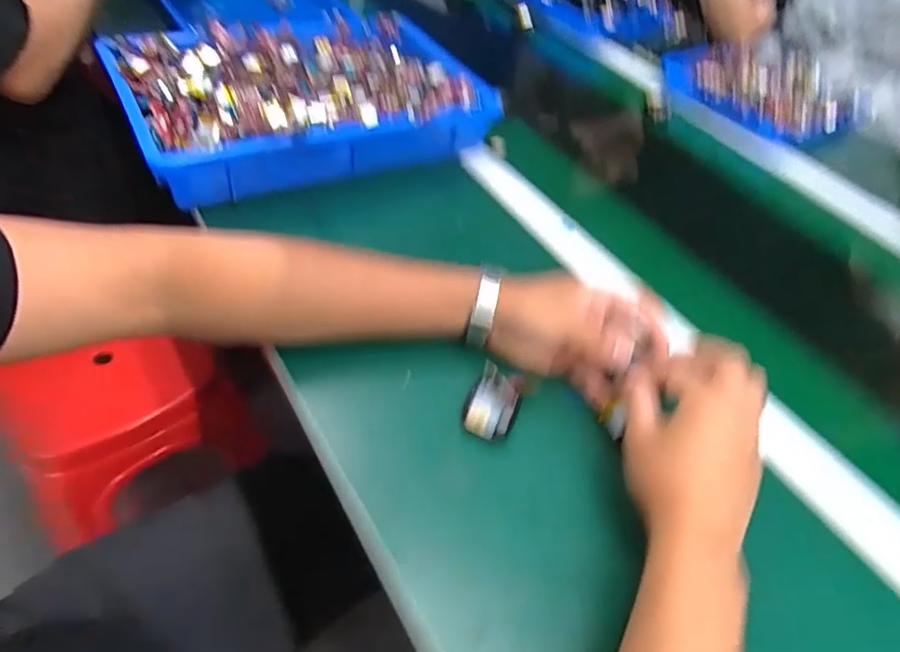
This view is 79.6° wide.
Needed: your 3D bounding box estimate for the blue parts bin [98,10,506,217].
[{"bbox_3d":[-0.162,-0.277,0.623,0.389,0.079,0.266,-20,56,-26],"label":"blue parts bin"}]

